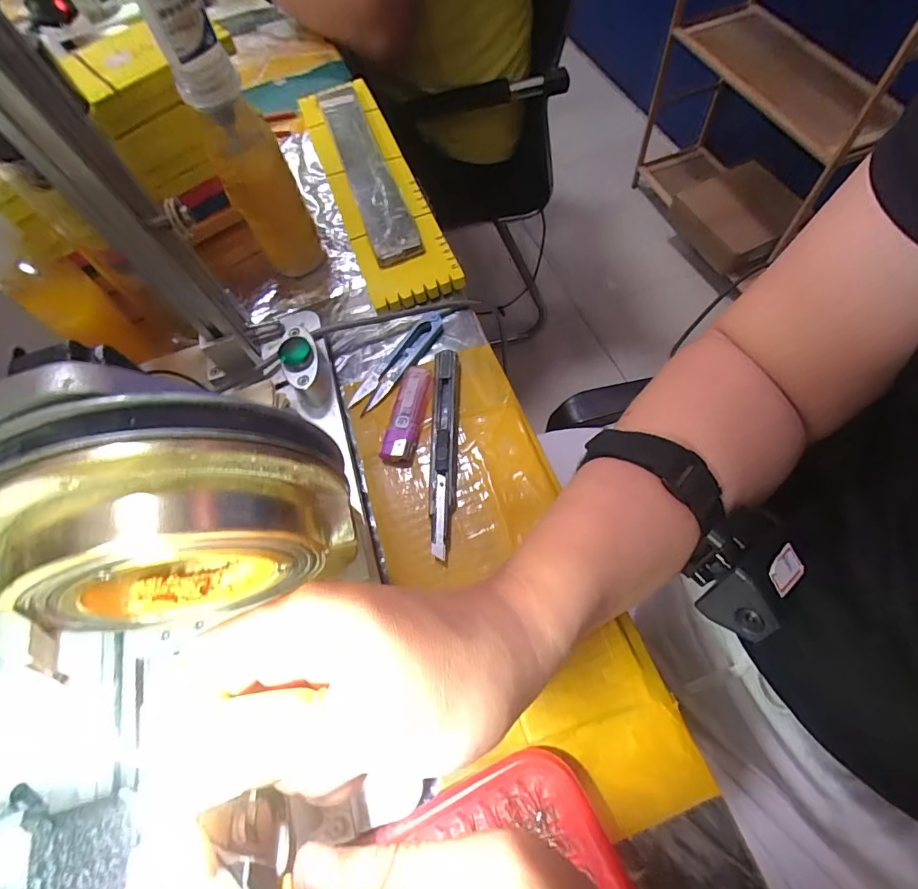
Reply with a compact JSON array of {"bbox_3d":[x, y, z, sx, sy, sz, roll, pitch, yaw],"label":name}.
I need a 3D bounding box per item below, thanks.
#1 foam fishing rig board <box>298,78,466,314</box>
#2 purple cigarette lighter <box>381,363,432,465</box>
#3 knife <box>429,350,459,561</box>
[{"bbox_3d":[-0.091,-0.273,0.477,0.079,0.029,0.354,-17,63,-11],"label":"foam fishing rig board"},{"bbox_3d":[-0.039,-0.023,0.348,0.025,0.015,0.082,6,65,8],"label":"purple cigarette lighter"},{"bbox_3d":[-0.010,0.000,0.329,0.018,0.011,0.155,-2,64,5],"label":"knife"}]

